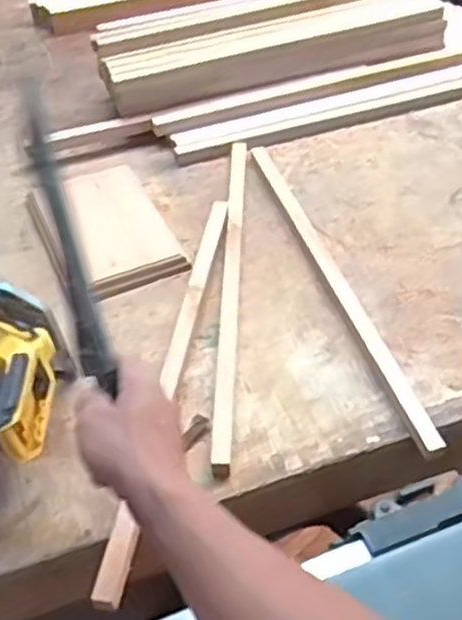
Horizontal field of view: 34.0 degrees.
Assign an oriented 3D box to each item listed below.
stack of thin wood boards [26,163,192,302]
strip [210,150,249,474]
[{"bbox_3d":[-0.152,-0.099,0.896,0.142,0.024,0.229,-19,48,-14],"label":"stack of thin wood boards"},{"bbox_3d":[0.002,-0.042,0.829,0.022,0.023,0.500,0,46,4],"label":"strip"}]

